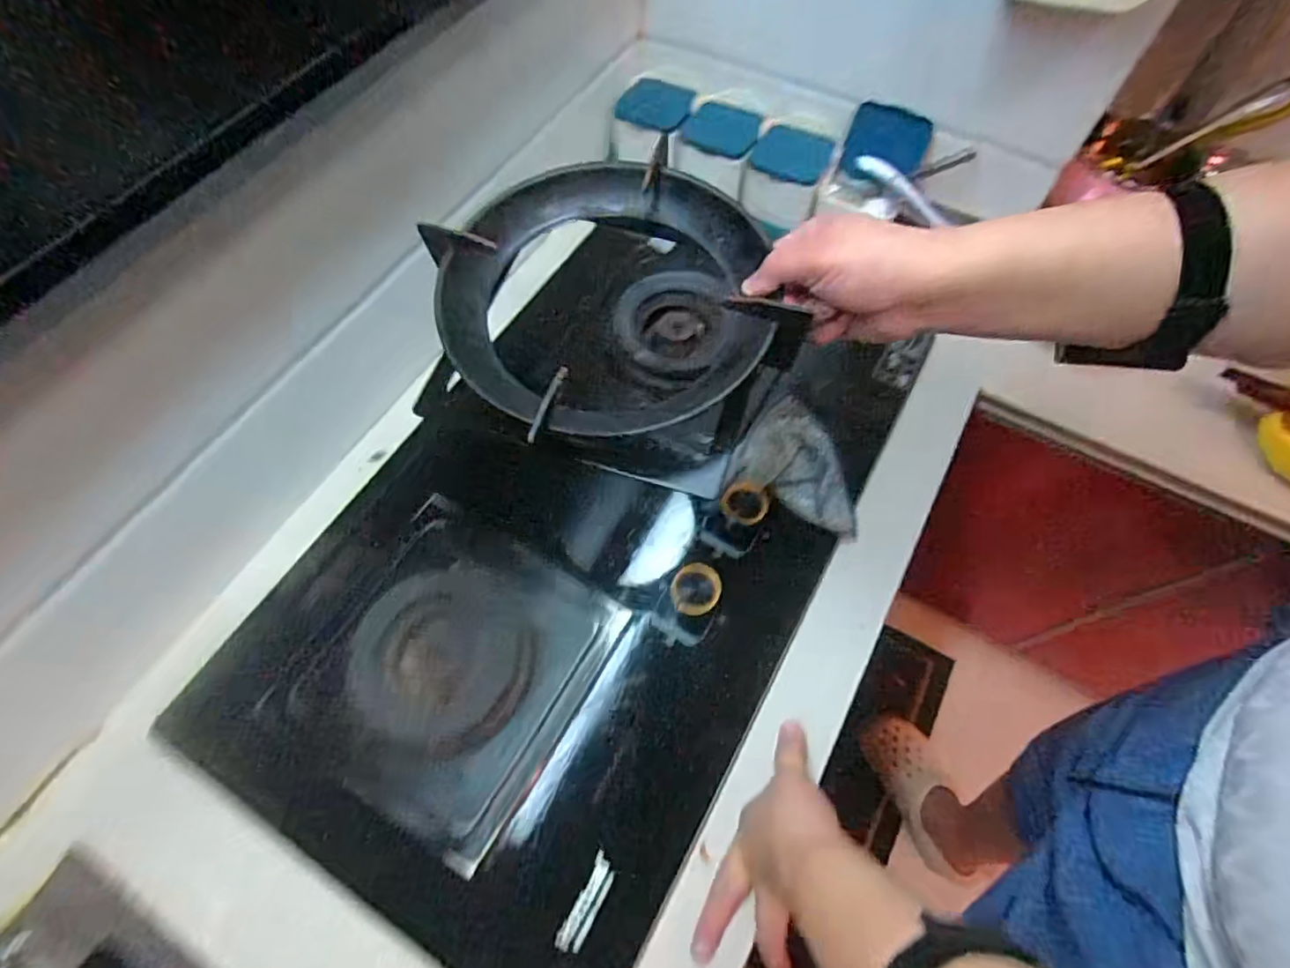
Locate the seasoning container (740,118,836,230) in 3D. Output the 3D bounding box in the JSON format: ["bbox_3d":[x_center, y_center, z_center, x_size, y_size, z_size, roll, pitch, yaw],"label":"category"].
[{"bbox_3d":[0.179,-0.390,0.769,0.091,0.076,0.093,19,65,9],"label":"seasoning container"}]

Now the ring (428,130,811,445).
[{"bbox_3d":[-0.032,-0.143,0.443,0.227,0.062,0.241,0,63,0],"label":"ring"}]

